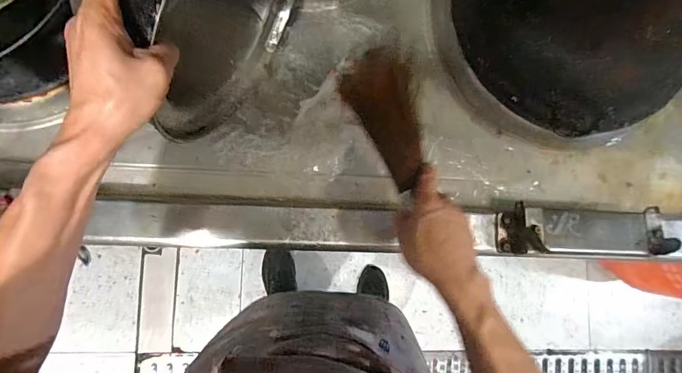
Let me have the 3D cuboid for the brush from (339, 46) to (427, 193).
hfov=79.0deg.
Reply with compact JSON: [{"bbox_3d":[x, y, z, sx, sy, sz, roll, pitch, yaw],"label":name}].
[{"bbox_3d":[0.065,-0.088,0.548,0.084,0.052,0.190,-14,75,-7],"label":"brush"}]

